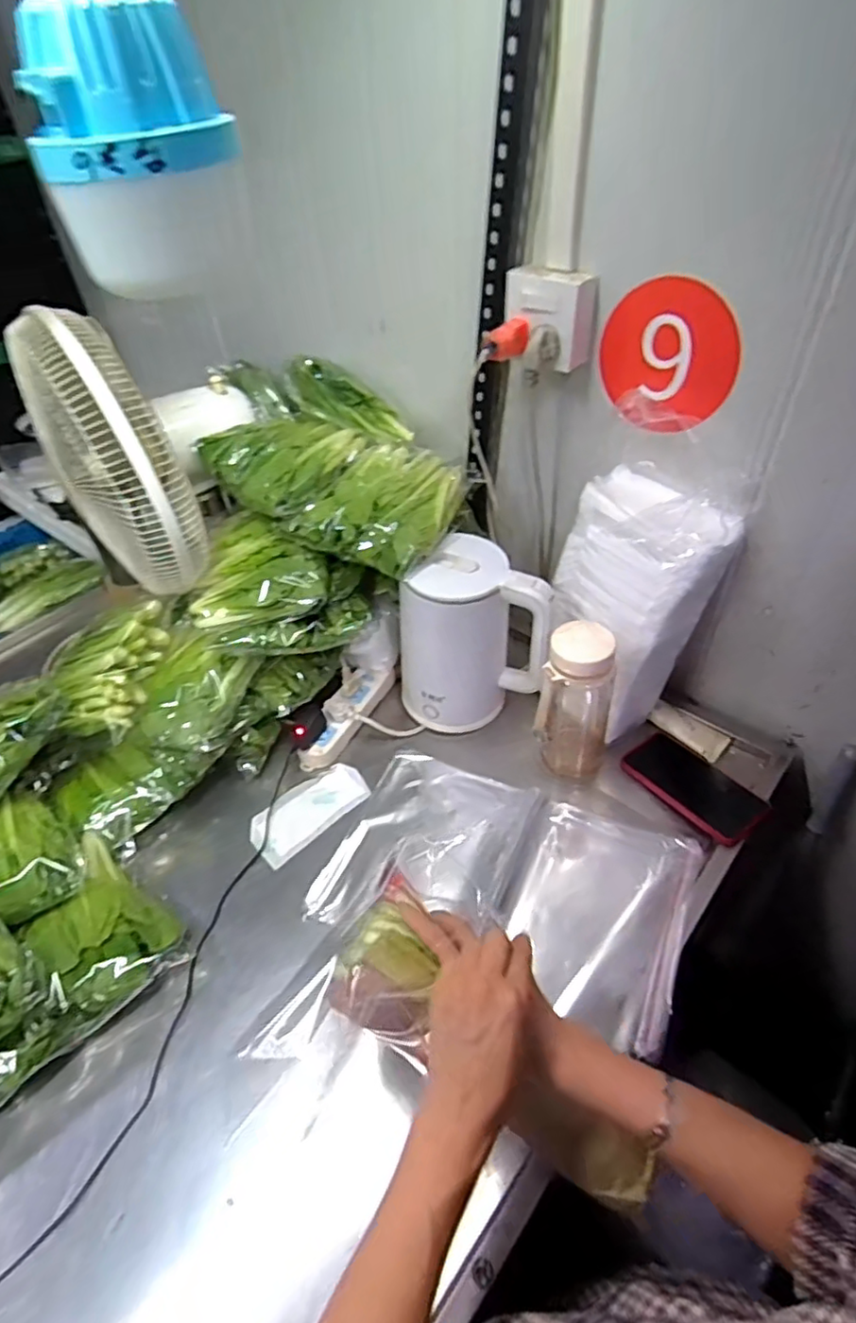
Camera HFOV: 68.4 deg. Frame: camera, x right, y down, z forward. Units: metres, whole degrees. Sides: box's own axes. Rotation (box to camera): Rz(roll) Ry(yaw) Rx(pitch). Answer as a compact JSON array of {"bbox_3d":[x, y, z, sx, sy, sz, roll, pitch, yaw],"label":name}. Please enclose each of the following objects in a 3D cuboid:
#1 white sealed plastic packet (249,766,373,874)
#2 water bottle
[{"bbox_3d":[-0.152,0.185,0.801,0.153,0.011,0.078,-34,52,-27],"label":"white sealed plastic packet"},{"bbox_3d":[0.182,0.049,0.762,0.082,0.228,0.069,15,47,18],"label":"water bottle"}]

